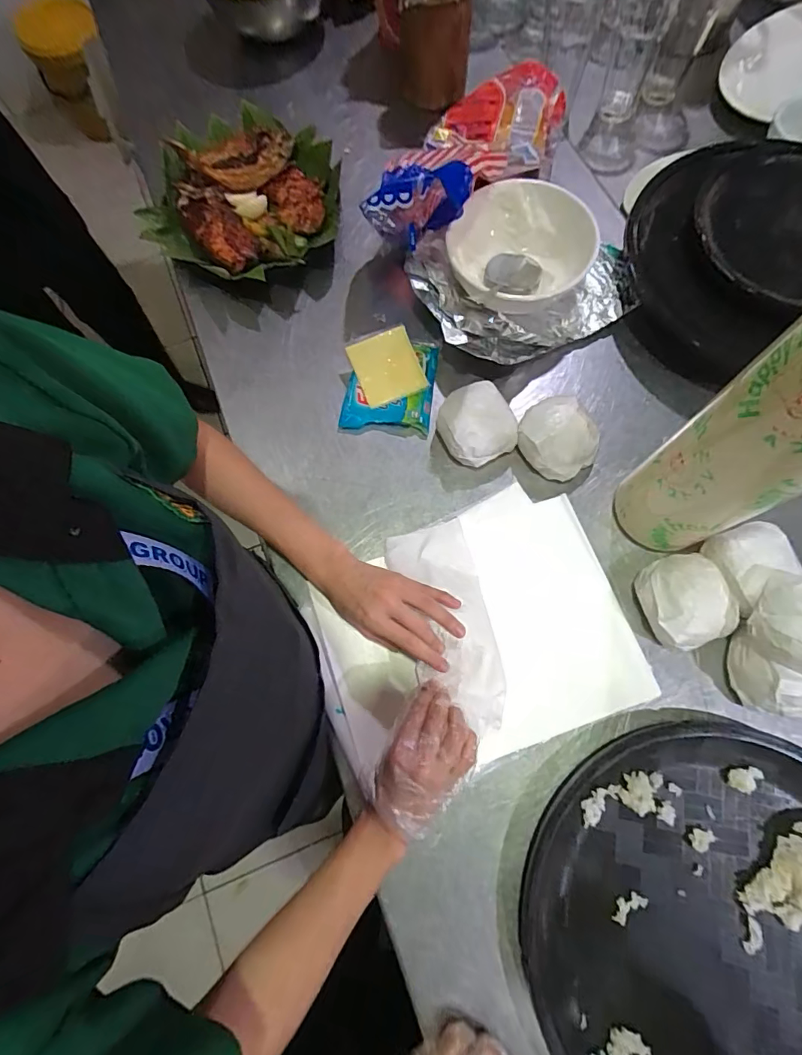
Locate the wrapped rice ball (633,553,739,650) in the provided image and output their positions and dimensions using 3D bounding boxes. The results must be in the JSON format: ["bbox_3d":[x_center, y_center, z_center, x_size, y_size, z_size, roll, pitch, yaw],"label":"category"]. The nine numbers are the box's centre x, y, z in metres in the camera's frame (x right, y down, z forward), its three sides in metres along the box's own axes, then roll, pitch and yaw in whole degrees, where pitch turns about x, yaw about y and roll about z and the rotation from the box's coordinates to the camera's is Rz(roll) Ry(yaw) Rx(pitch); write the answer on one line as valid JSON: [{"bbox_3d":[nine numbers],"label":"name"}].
[{"bbox_3d":[0.280,0.073,0.470,0.083,0.052,0.086,-1,74,2],"label":"wrapped rice ball"}]

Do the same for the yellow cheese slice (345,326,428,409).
[{"bbox_3d":[-0.017,-0.192,0.564,0.075,0.008,0.084,-21,79,4],"label":"yellow cheese slice"}]

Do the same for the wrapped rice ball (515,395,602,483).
[{"bbox_3d":[0.173,-0.099,0.521,0.076,0.053,0.085,-37,75,-10],"label":"wrapped rice ball"}]

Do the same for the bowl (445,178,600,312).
[{"bbox_3d":[0.137,-0.322,0.566,0.158,0.062,0.185,31,76,10],"label":"bowl"}]

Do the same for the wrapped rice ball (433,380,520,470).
[{"bbox_3d":[0.084,-0.115,0.533,0.077,0.054,0.079,-1,74,2],"label":"wrapped rice ball"}]

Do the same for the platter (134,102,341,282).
[{"bbox_3d":[-0.204,-0.443,0.634,0.238,0.063,0.252,-1,74,2],"label":"platter"}]

